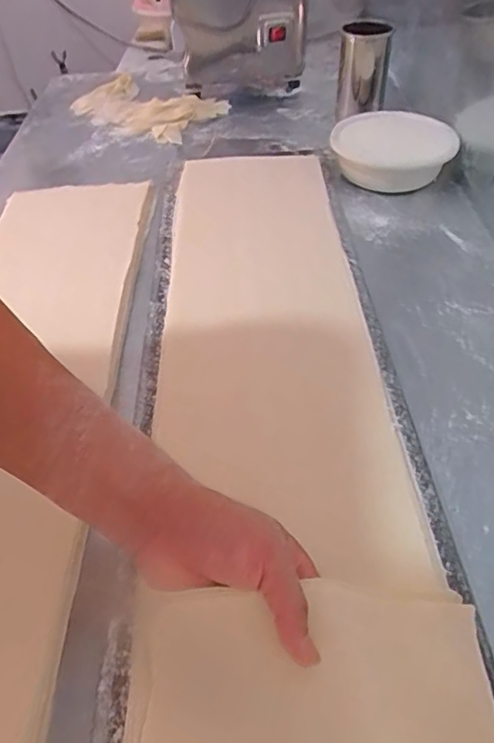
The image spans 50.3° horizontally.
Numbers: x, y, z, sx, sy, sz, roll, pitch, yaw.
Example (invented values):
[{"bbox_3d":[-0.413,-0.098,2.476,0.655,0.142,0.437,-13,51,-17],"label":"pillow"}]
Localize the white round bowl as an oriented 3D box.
[{"bbox_3d":[0.229,-0.358,0.851,0.182,0.073,0.183,1,47,7],"label":"white round bowl"}]

